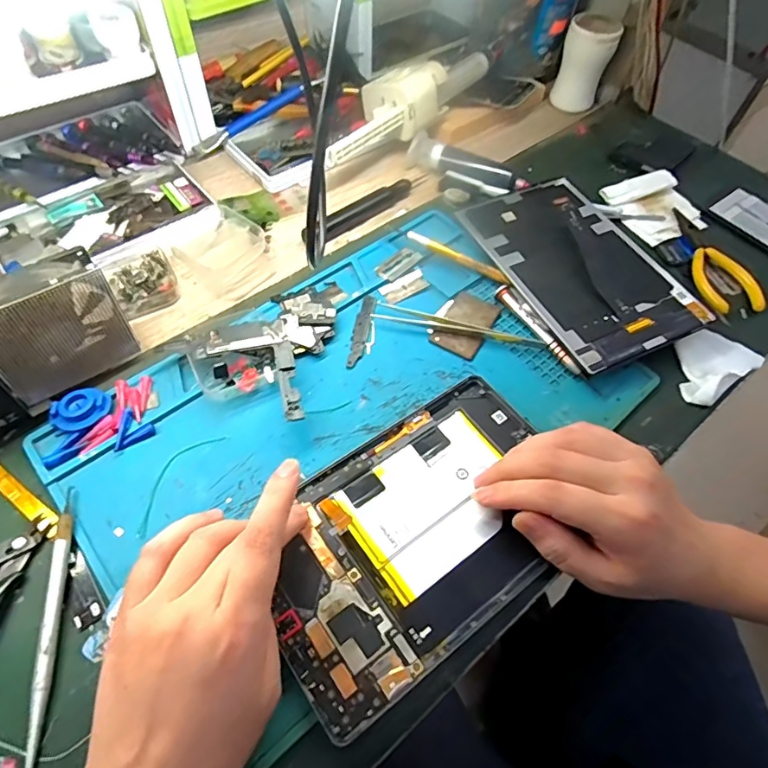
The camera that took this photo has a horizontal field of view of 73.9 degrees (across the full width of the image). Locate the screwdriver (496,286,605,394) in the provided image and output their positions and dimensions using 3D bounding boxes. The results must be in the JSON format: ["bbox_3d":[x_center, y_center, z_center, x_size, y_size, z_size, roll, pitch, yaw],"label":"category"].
[{"bbox_3d":[0.126,-0.037,0.396,0.009,0.009,0.113,-27,64,-19],"label":"screwdriver"}]

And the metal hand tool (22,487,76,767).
[{"bbox_3d":[-0.179,0.125,0.275,0.009,0.009,0.142,-7,59,-9],"label":"metal hand tool"}]

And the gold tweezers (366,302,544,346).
[{"bbox_3d":[0.059,-0.048,0.402,0.132,0.009,0.018,12,58,3],"label":"gold tweezers"}]

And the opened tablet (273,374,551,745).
[{"bbox_3d":[0.023,0.084,0.310,0.201,0.012,0.126,-32,65,-21],"label":"opened tablet"}]

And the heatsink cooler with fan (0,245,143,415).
[{"bbox_3d":[-0.211,-0.035,0.327,0.080,0.081,0.028,-35,67,-23],"label":"heatsink cooler with fan"}]

